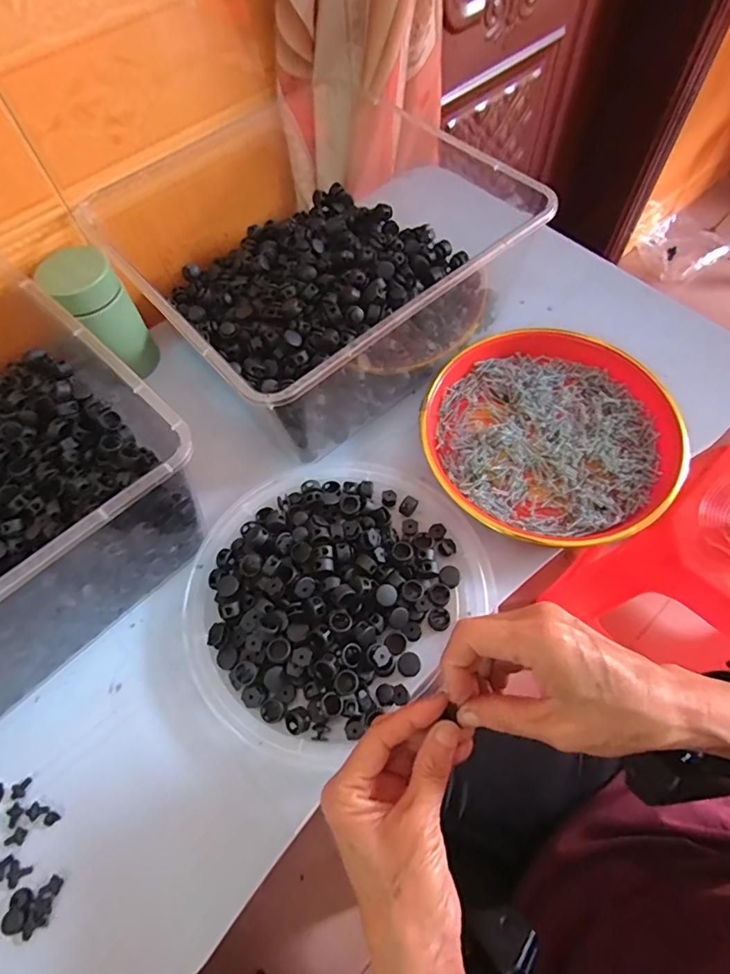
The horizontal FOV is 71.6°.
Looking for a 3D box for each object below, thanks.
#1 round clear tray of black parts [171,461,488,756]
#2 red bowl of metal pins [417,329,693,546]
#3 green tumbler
[{"bbox_3d":[-0.031,0.073,0.396,0.204,0.028,0.226,39,70,20],"label":"round clear tray of black parts"},{"bbox_3d":[0.163,-0.050,0.451,0.217,0.021,0.211,-1,62,2],"label":"red bowl of metal pins"},{"bbox_3d":[-0.248,-0.160,0.480,0.059,0.107,0.069,-35,66,-15],"label":"green tumbler"}]

